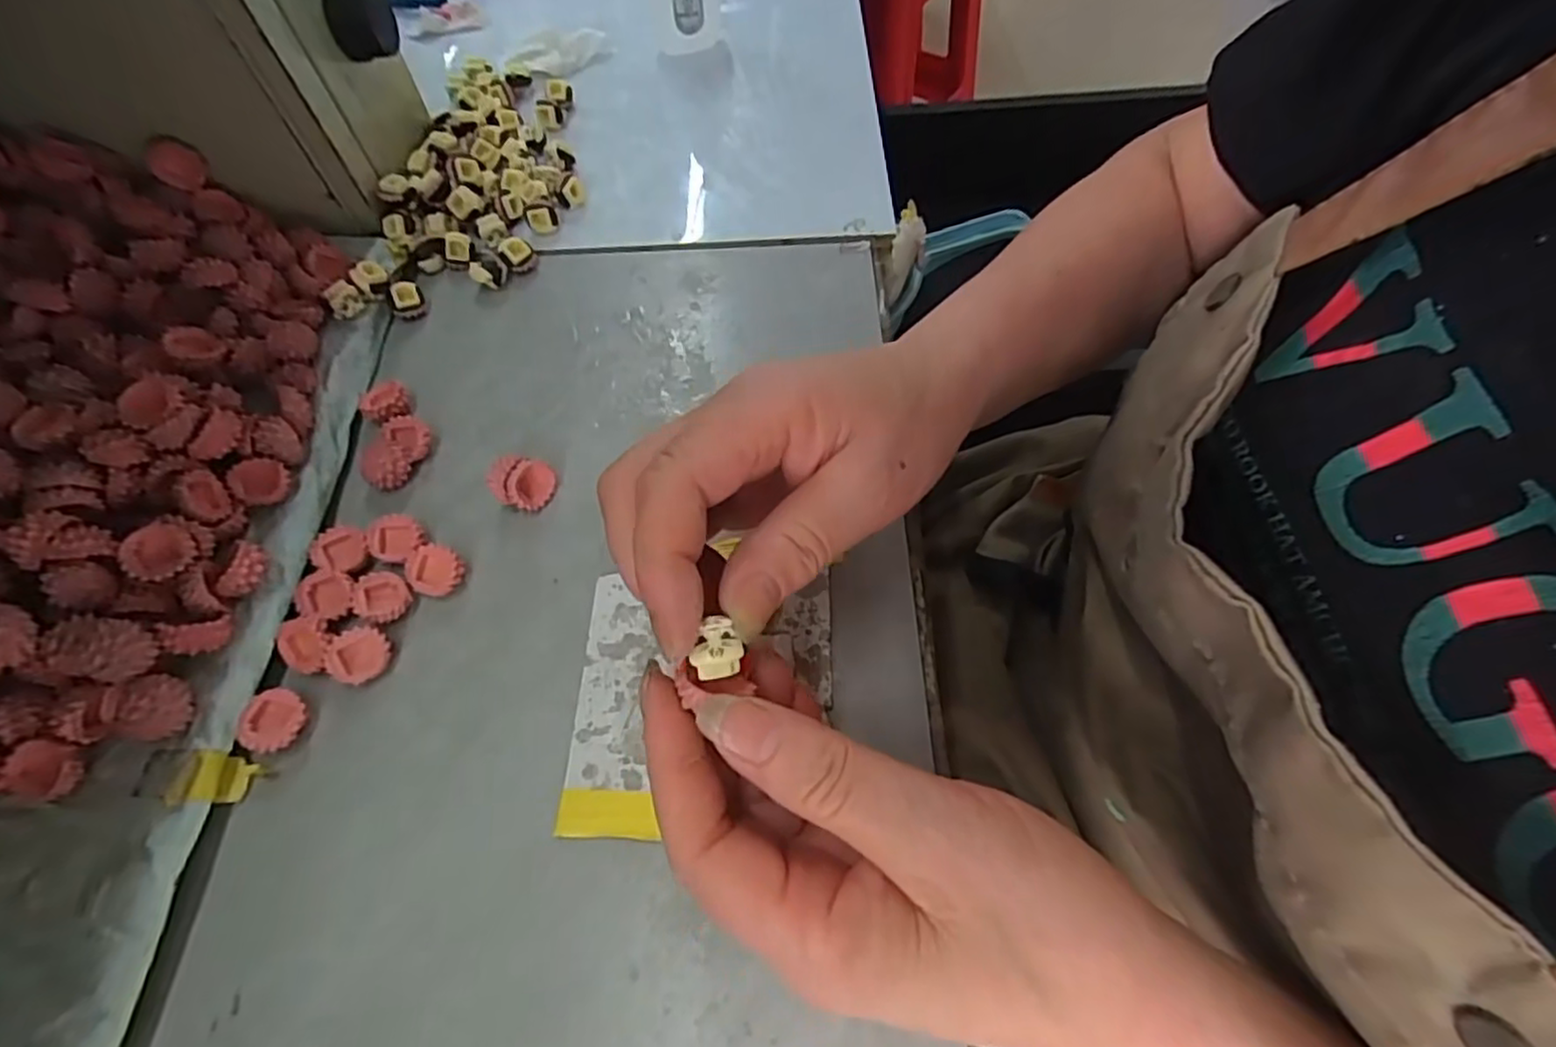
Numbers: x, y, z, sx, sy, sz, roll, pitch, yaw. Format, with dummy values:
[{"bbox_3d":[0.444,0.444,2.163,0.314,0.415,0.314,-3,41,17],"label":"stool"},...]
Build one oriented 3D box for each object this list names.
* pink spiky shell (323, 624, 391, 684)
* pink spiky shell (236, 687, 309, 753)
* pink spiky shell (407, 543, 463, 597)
[{"bbox_3d":[-0.152,0.048,0.254,0.019,0.011,0.019,-1,61,1],"label":"pink spiky shell"},{"bbox_3d":[-0.175,0.068,0.242,0.019,0.007,0.020,-1,61,1],"label":"pink spiky shell"},{"bbox_3d":[-0.133,0.019,0.271,0.020,0.009,0.018,27,65,16],"label":"pink spiky shell"}]

